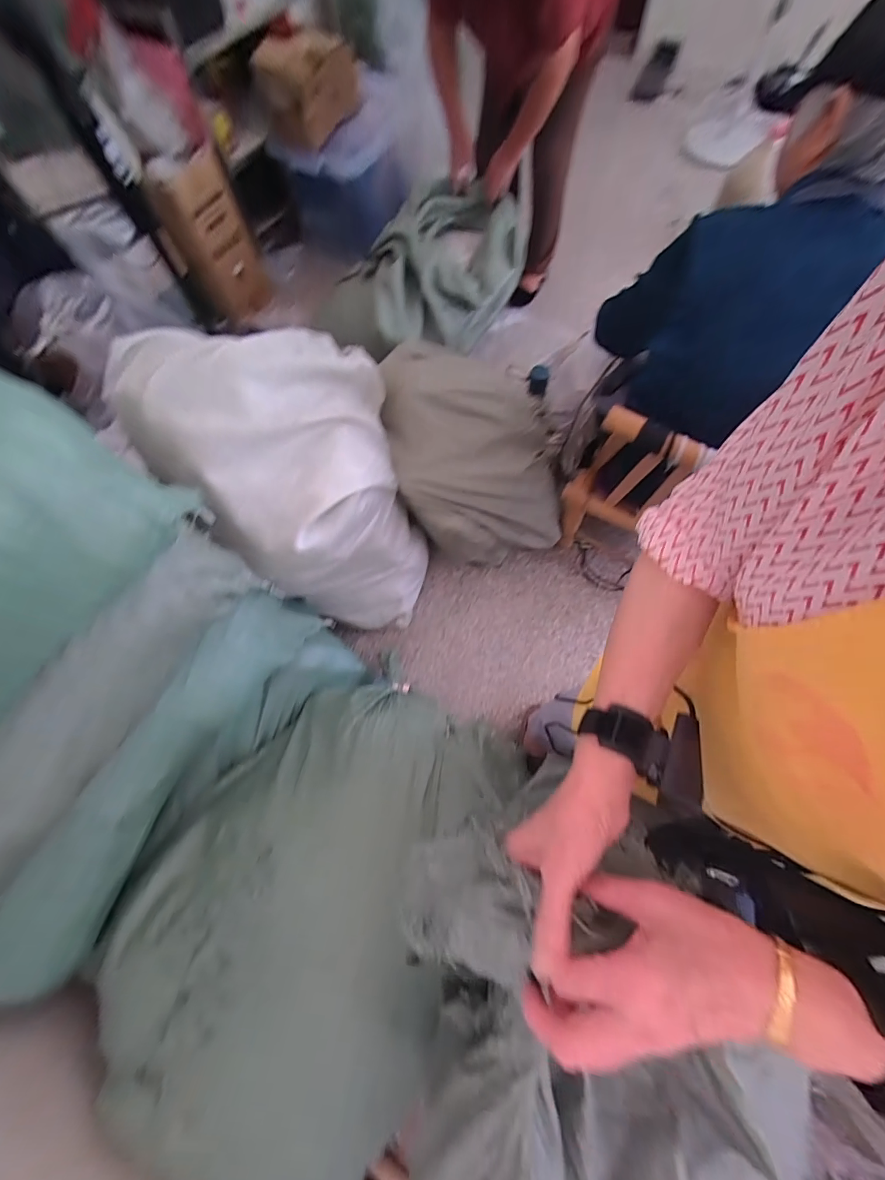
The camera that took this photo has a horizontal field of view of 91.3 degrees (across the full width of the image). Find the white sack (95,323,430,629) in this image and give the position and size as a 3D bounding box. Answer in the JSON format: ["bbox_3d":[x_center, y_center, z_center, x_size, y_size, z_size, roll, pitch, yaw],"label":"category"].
[{"bbox_3d":[-0.300,-0.237,1.082,0.468,0.715,0.474,-40,72,-13],"label":"white sack"}]

